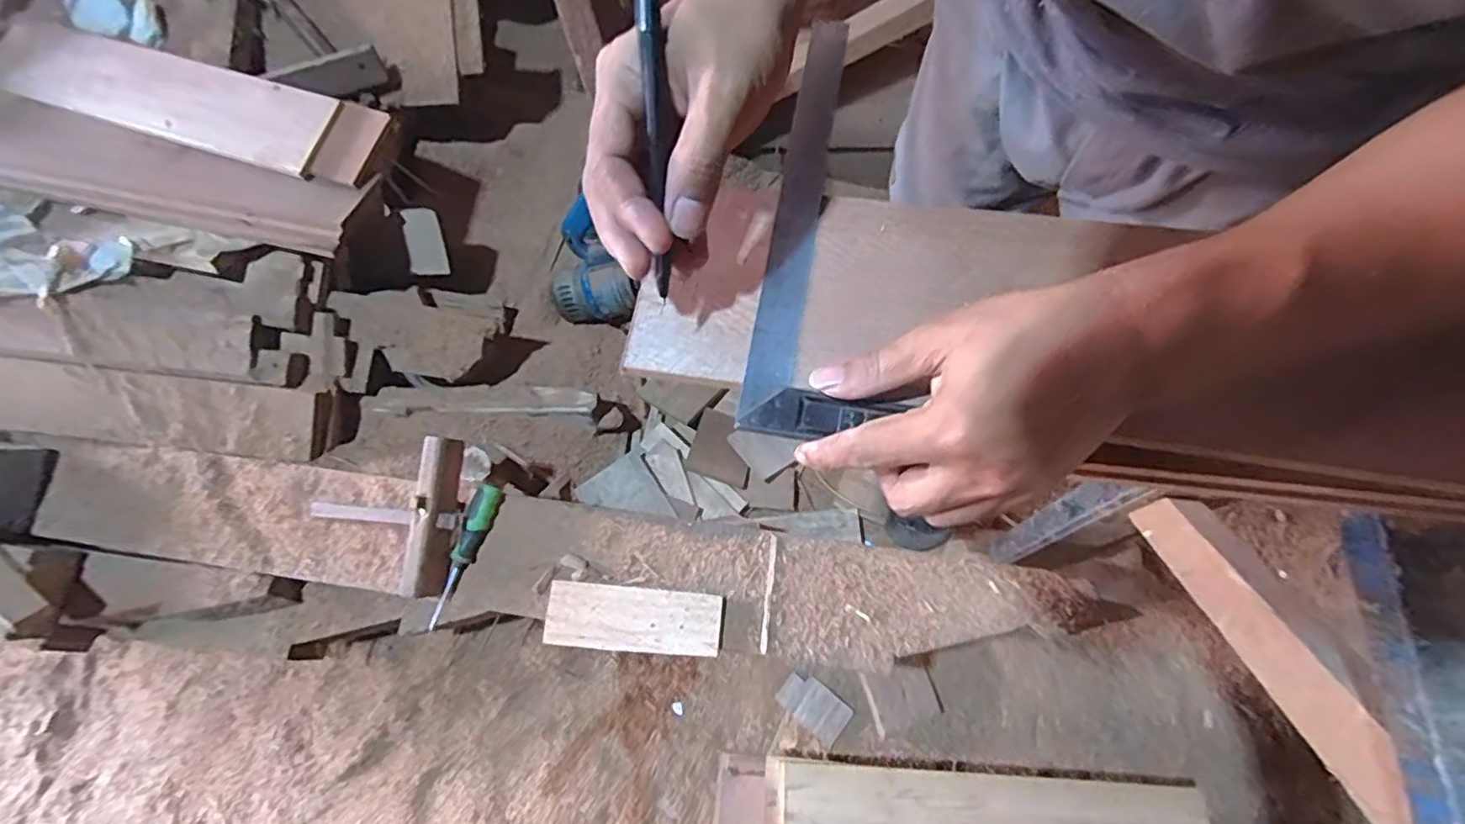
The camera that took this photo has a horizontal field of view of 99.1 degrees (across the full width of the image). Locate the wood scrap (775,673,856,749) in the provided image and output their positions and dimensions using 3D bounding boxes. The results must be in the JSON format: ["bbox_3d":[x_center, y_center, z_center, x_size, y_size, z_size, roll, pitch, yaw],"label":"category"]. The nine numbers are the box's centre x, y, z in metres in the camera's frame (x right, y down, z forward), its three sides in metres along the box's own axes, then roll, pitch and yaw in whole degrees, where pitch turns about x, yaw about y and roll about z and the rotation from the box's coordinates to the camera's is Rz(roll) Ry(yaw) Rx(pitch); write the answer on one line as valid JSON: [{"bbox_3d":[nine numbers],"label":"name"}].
[{"bbox_3d":[0.129,0.464,0.988,0.108,0.008,0.067,38,75,17],"label":"wood scrap"}]

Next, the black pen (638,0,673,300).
[{"bbox_3d":[-0.035,-0.122,0.287,0.009,0.141,0.008,1,24,2],"label":"black pen"}]

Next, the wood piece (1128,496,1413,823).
[{"bbox_3d":[0.389,0.160,0.475,0.017,0.058,0.333,7,25,6],"label":"wood piece"}]

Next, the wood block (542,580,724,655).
[{"bbox_3d":[-0.121,0.252,0.761,0.213,0.026,0.072,3,68,5],"label":"wood block"}]

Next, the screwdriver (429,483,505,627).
[{"bbox_3d":[-0.347,0.185,0.809,0.031,0.042,0.187,20,82,12],"label":"screwdriver"}]

